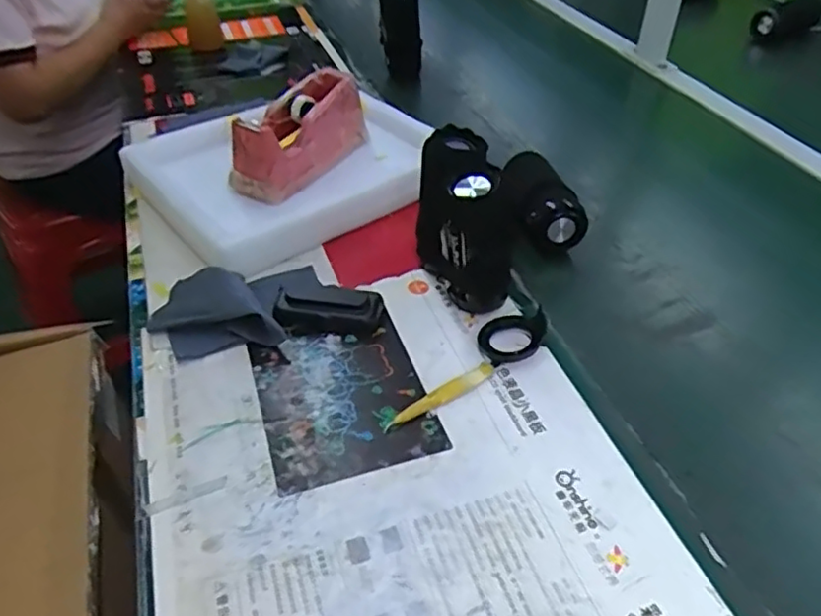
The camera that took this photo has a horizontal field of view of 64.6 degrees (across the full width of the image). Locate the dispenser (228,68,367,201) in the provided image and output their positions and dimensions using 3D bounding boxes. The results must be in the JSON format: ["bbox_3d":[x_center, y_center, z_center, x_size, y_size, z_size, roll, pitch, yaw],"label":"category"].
[{"bbox_3d":[-0.140,-0.218,0.831,0.082,0.099,0.192,18,44,19],"label":"dispenser"}]

